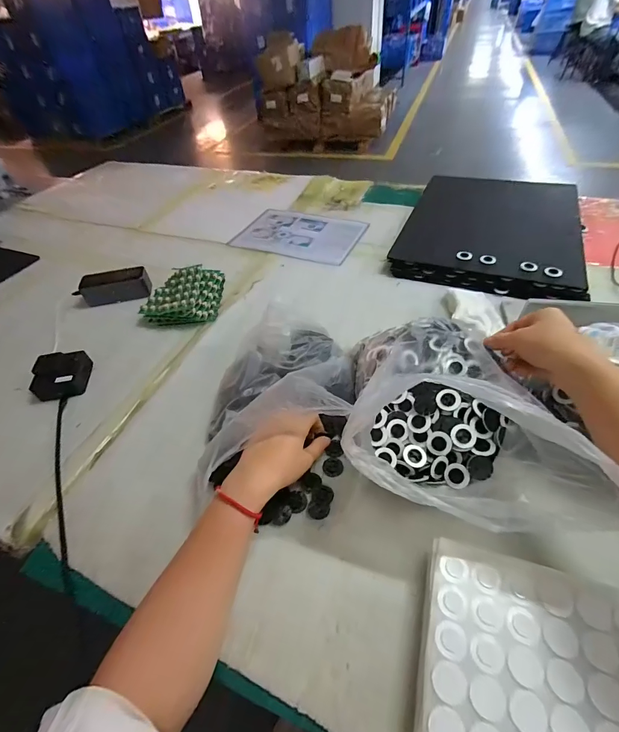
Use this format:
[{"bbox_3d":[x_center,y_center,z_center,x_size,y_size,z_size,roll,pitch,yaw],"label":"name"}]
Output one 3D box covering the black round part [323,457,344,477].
[{"bbox_3d":[0.031,0.135,0.467,0.027,0.006,0.030,9,49,13],"label":"black round part"}]

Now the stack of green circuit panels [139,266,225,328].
[{"bbox_3d":[-0.260,-0.147,0.727,0.147,0.042,0.154,-4,47,2],"label":"stack of green circuit panels"}]

